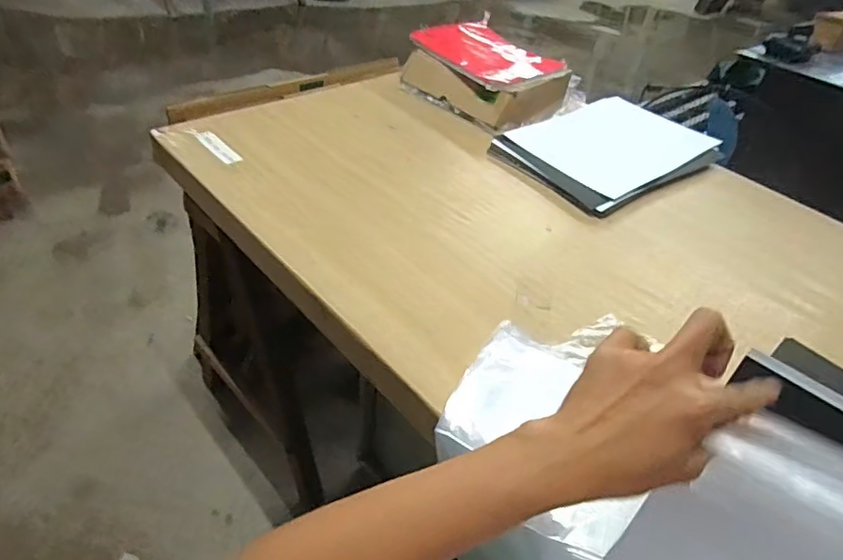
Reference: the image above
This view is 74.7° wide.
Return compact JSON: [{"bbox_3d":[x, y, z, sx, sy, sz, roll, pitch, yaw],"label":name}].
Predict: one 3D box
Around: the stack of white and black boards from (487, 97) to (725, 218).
[{"bbox_3d":[0.362,-0.257,1.074,0.444,0.022,0.278,-24,49,-31],"label":"stack of white and black boards"}]

